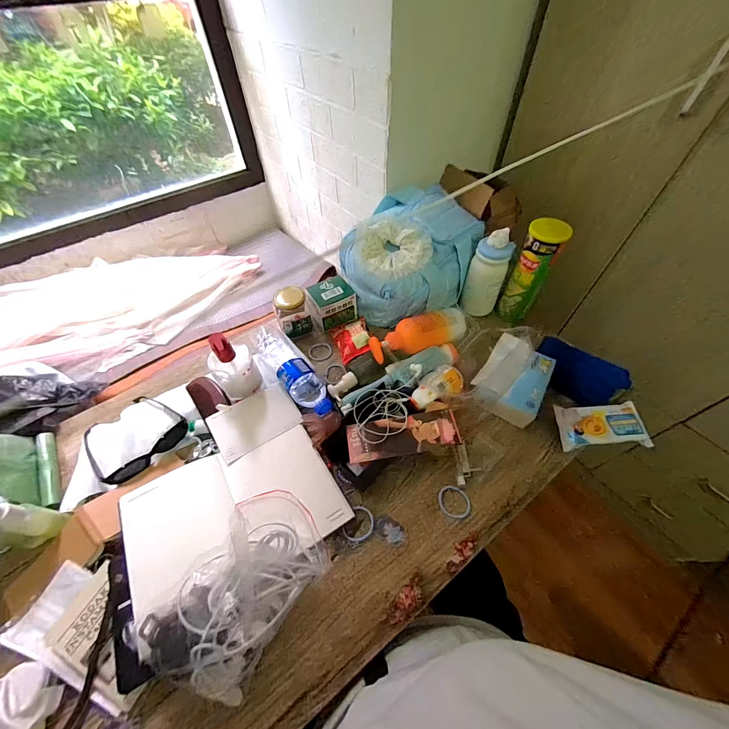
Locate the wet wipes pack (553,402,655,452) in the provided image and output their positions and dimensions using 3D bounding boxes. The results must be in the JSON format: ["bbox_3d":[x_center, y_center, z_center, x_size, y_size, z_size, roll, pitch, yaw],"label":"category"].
[{"bbox_3d":[0.402,0.102,0.524,0.137,0.025,0.075,-1,54,1],"label":"wet wipes pack"}]

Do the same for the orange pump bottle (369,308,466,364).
[{"bbox_3d":[0.110,-0.052,0.607,0.200,0.059,0.063,-17,55,-10],"label":"orange pump bottle"}]

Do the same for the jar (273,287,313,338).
[{"bbox_3d":[-0.152,-0.107,0.663,0.068,0.086,0.078,-20,56,-12],"label":"jar"}]

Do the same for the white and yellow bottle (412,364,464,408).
[{"bbox_3d":[0.132,0.038,0.550,0.098,0.033,0.047,-22,57,-14],"label":"white and yellow bottle"}]

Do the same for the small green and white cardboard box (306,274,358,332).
[{"bbox_3d":[-0.074,-0.135,0.690,0.095,0.071,0.080,-31,59,-19],"label":"small green and white cardboard box"}]

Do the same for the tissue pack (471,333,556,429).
[{"bbox_3d":[0.266,0.028,0.557,0.113,0.062,0.141,29,60,21],"label":"tissue pack"}]

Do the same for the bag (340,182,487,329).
[{"bbox_3d":[0.096,-0.221,0.671,0.234,0.174,0.256,28,60,20],"label":"bag"}]

